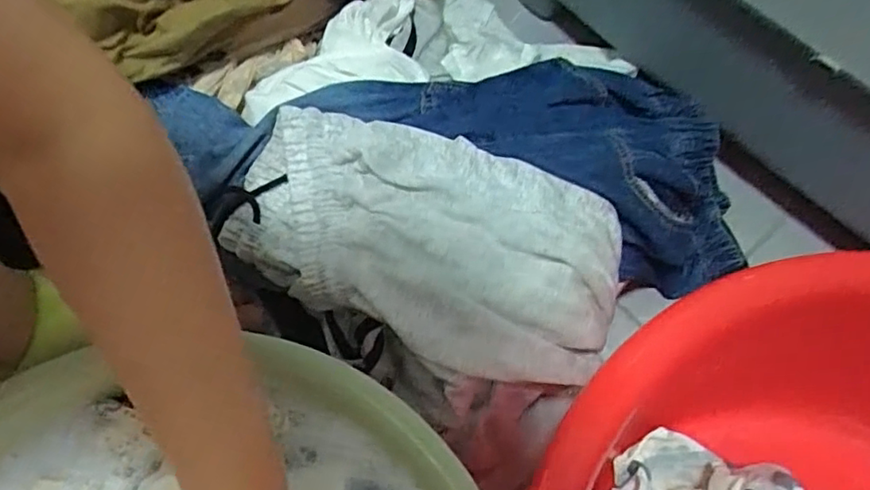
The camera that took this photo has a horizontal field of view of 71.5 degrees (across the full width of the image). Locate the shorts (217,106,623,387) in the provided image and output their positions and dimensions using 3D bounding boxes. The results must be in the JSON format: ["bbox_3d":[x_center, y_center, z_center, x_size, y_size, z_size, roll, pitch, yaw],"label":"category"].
[{"bbox_3d":[-0.010,-0.004,0.444,0.291,0.072,0.161,19,65,7],"label":"shorts"}]

